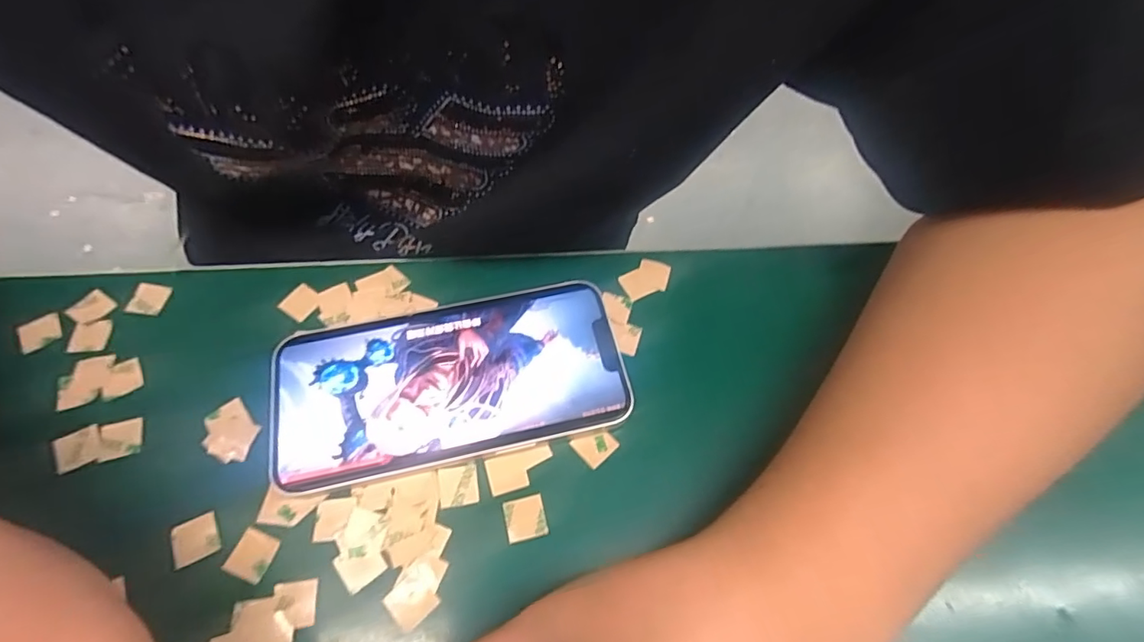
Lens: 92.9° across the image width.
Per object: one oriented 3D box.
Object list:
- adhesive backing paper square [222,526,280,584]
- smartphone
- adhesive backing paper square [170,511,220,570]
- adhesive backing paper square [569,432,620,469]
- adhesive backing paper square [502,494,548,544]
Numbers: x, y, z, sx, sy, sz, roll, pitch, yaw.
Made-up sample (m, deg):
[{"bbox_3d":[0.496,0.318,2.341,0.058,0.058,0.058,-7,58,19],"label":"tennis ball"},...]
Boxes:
[{"bbox_3d":[-0.119,0.087,0.202,0.015,0.004,0.016,20,64,9],"label":"adhesive backing paper square"},{"bbox_3d":[-0.052,0.025,0.233,0.144,0.009,0.071,-11,62,-8],"label":"smartphone"},{"bbox_3d":[-0.141,0.082,0.203,0.016,0.004,0.015,-22,68,-17],"label":"adhesive backing paper square"},{"bbox_3d":[0.009,0.051,0.227,0.015,0.004,0.015,-38,69,-20],"label":"adhesive backing paper square"},{"bbox_3d":[-0.018,0.077,0.211,0.015,0.004,0.015,-13,67,-6],"label":"adhesive backing paper square"}]

